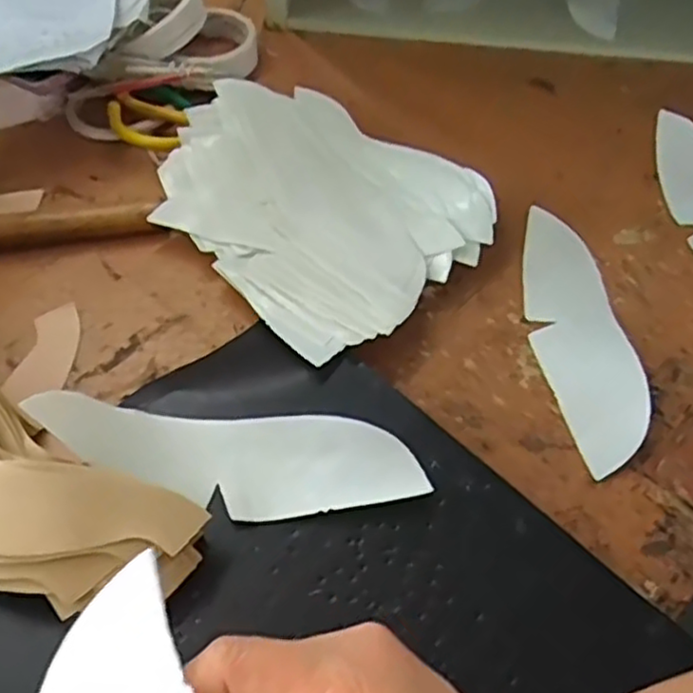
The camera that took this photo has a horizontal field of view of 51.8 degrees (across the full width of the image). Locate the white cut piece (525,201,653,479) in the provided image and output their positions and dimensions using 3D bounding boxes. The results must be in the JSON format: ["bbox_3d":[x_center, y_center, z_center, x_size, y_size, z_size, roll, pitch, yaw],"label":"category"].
[{"bbox_3d":[0.159,-0.014,0.491,0.061,0.010,0.213,-8,52,3],"label":"white cut piece"}]

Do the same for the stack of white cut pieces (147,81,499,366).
[{"bbox_3d":[-0.023,-0.112,0.531,0.199,0.026,0.246,-36,62,-26],"label":"stack of white cut pieces"}]

